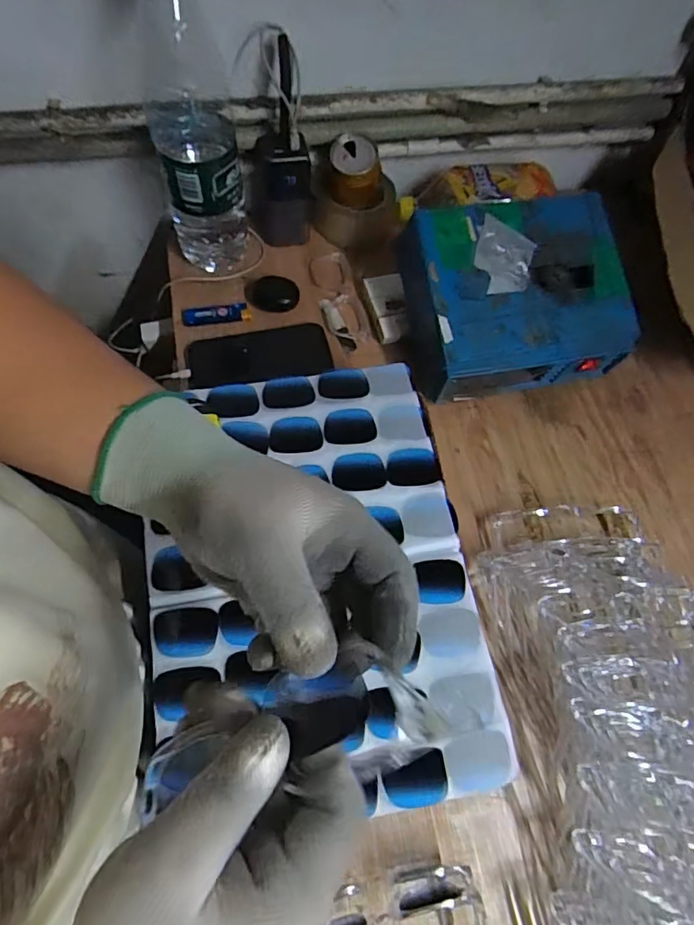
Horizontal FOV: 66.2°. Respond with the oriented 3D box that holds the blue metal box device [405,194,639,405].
[{"bbox_3d":[0.192,-0.188,0.622,0.236,0.122,0.185,-10,66,-7],"label":"blue metal box device"}]

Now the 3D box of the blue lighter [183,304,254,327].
[{"bbox_3d":[-0.163,-0.186,0.662,0.083,0.011,0.024,-6,66,-6],"label":"blue lighter"}]

